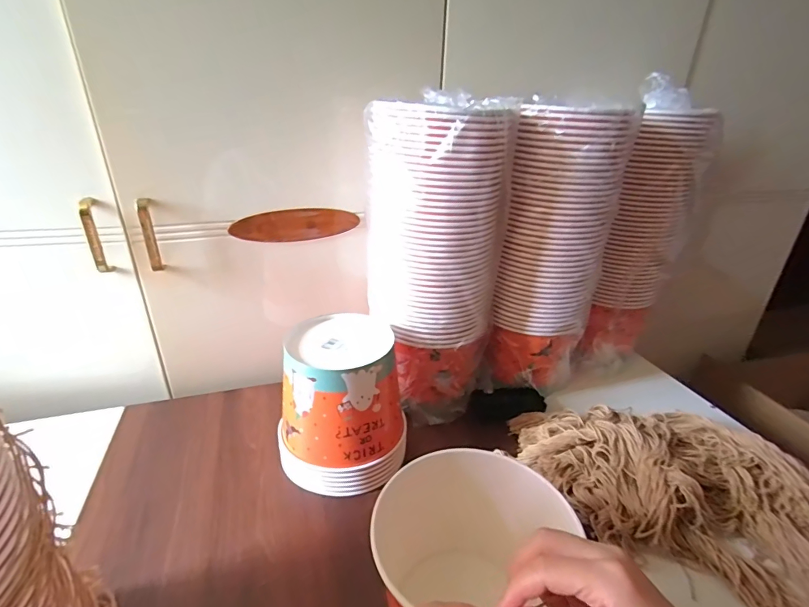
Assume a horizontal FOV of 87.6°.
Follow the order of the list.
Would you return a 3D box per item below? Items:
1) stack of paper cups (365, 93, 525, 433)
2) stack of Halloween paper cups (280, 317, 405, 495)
[{"bbox_3d":[0.040,-0.043,0.584,0.154,0.415,0.141,19,31,31],"label":"stack of paper cups"},{"bbox_3d":[-0.074,0.126,0.539,0.150,0.173,0.146,-1,27,-5],"label":"stack of Halloween paper cups"}]

